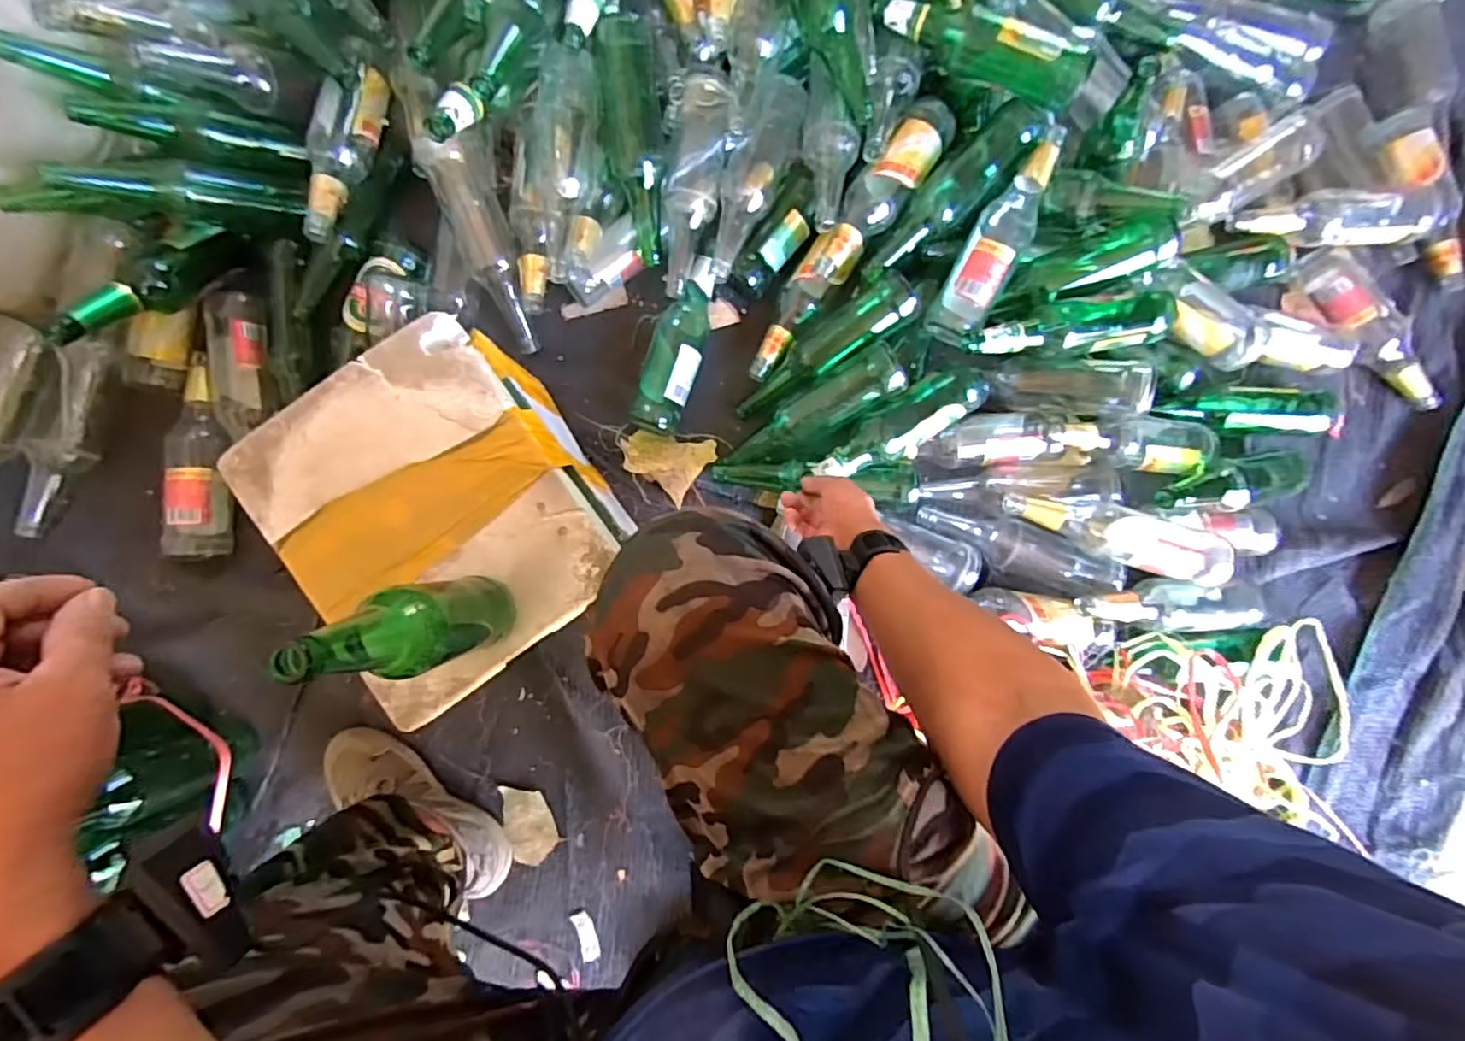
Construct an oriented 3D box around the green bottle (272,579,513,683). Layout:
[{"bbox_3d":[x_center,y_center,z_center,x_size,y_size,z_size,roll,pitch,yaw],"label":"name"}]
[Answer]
[{"bbox_3d":[-0.236,0.083,0.478,0.070,0.254,0.063,-17,86,-4],"label":"green bottle"}]

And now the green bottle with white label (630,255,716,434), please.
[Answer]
[{"bbox_3d":[-0.076,-0.228,0.839,0.074,0.065,0.225,15,84,-1],"label":"green bottle with white label"}]

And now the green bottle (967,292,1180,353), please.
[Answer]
[{"bbox_3d":[0.407,-0.236,0.776,0.268,0.057,0.068,-8,85,-4],"label":"green bottle"}]

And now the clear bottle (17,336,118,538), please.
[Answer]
[{"bbox_3d":[-0.810,-0.107,0.764,0.068,0.060,0.256,34,103,0],"label":"clear bottle"}]

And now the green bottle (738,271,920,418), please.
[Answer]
[{"bbox_3d":[0.116,-0.218,0.822,0.262,0.061,0.078,-35,87,11],"label":"green bottle"}]

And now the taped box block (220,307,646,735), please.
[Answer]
[{"bbox_3d":[-0.294,-0.001,0.700,0.279,0.205,0.318,-35,88,-5],"label":"taped box block"}]

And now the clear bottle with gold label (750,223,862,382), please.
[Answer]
[{"bbox_3d":[0.087,-0.281,0.824,0.061,0.072,0.215,35,107,1],"label":"clear bottle with gold label"}]

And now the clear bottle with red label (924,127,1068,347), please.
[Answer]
[{"bbox_3d":[0.330,-0.347,0.777,0.066,0.077,0.271,28,97,0],"label":"clear bottle with red label"}]

